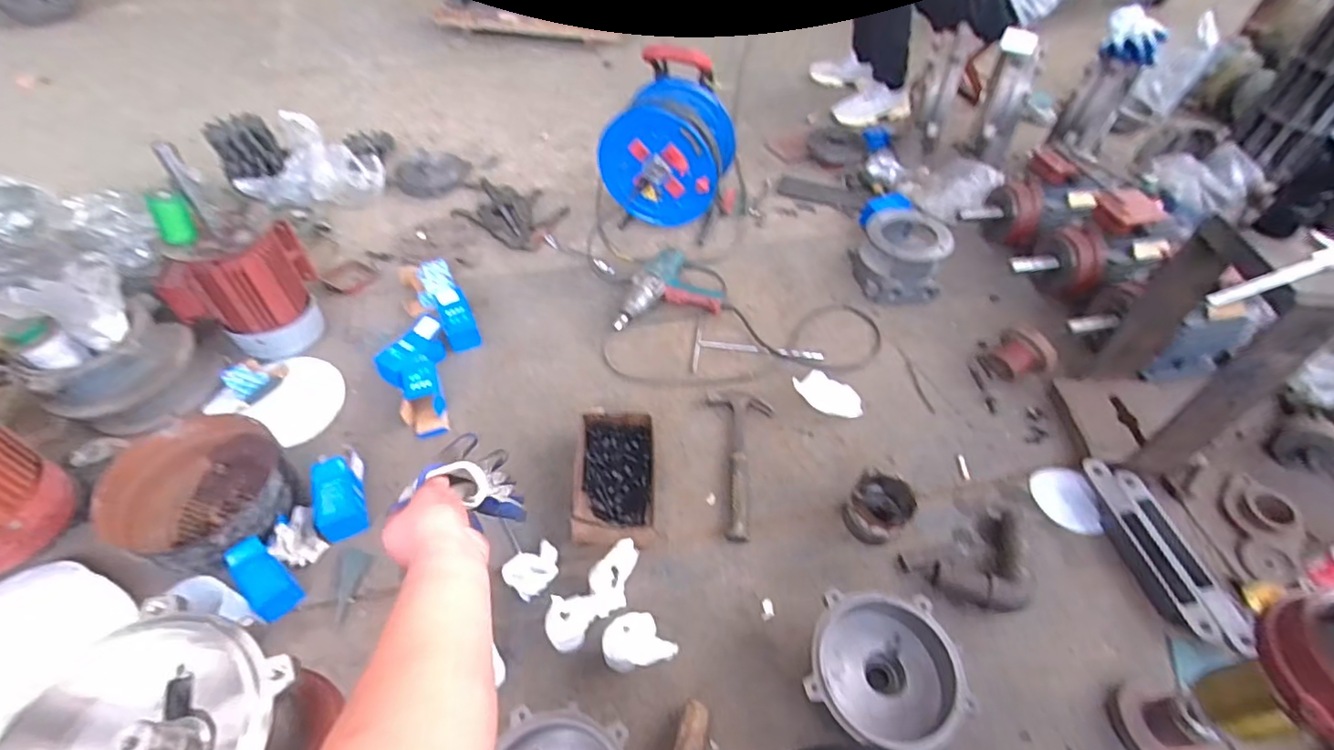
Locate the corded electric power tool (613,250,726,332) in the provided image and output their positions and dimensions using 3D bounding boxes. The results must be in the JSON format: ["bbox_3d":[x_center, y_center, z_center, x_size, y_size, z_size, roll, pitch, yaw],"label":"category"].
[{"bbox_3d":[0.018,-0.184,1.315,0.205,0.072,0.278,21,52,18],"label":"corded electric power tool"}]

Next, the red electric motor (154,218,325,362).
[{"bbox_3d":[-0.852,-0.179,1.176,0.200,0.224,0.196,-5,49,-4],"label":"red electric motor"}]

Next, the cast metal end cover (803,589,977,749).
[{"bbox_3d":[0.286,0.409,0.790,0.194,0.106,0.179,5,49,4],"label":"cast metal end cover"}]

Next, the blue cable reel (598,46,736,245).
[{"bbox_3d":[0.005,-0.554,1.439,0.292,0.378,0.253,13,52,10],"label":"blue cable reel"}]

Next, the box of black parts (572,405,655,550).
[{"bbox_3d":[-0.091,0.183,1.010,0.133,0.067,0.253,-2,49,-1],"label":"box of black parts"}]

